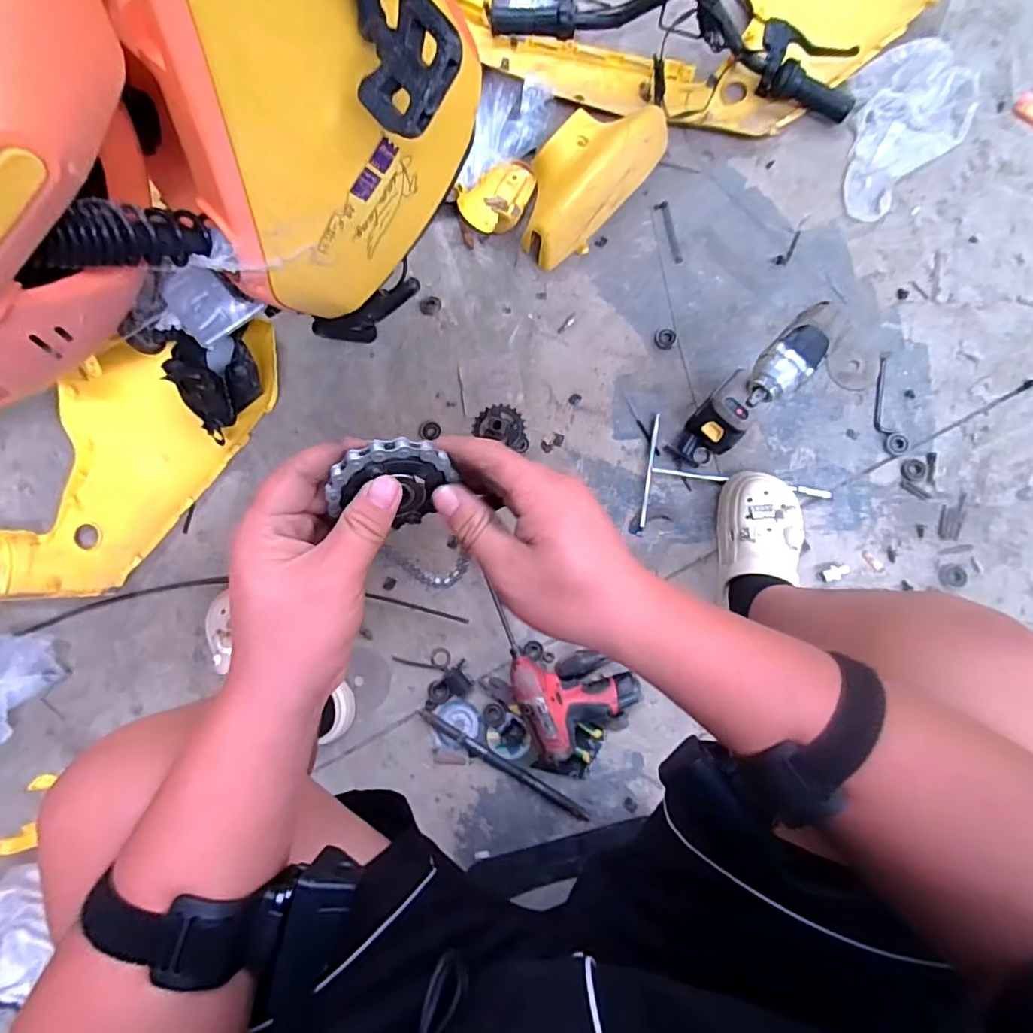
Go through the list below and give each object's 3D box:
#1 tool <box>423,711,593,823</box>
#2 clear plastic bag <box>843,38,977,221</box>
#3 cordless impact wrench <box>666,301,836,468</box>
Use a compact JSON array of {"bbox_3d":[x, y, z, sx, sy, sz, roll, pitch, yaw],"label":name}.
[{"bbox_3d":[-0.019,0.377,0.808,0.293,0.012,0.017,31,84,6],"label":"tool"},{"bbox_3d":[0.644,-0.672,0.914,0.202,0.044,0.309,45,86,7],"label":"clear plastic bag"},{"bbox_3d":[0.324,-0.162,0.754,0.075,0.277,0.170,45,86,7],"label":"cordless impact wrench"}]

